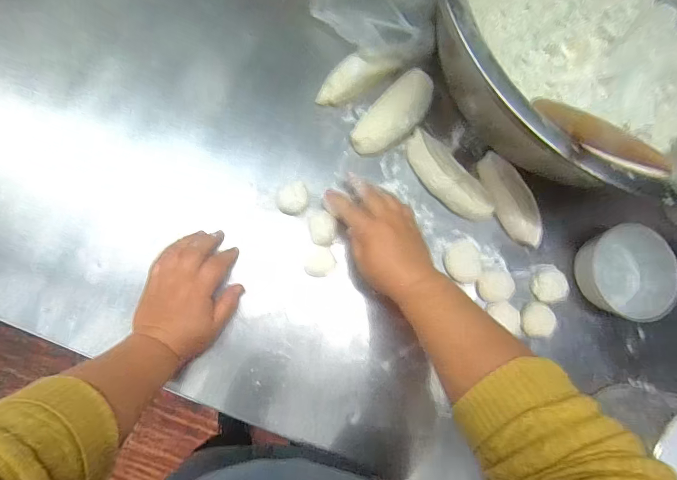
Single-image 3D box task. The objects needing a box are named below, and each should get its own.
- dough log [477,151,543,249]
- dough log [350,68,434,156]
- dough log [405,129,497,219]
[{"bbox_3d":[0.225,-0.053,0.480,0.047,0.031,0.128,-19,83,-10],"label":"dough log"},{"bbox_3d":[0.072,-0.159,0.472,0.060,0.033,0.127,39,79,-1],"label":"dough log"},{"bbox_3d":[0.140,-0.079,0.475,0.053,0.025,0.139,-38,90,-10],"label":"dough log"}]

